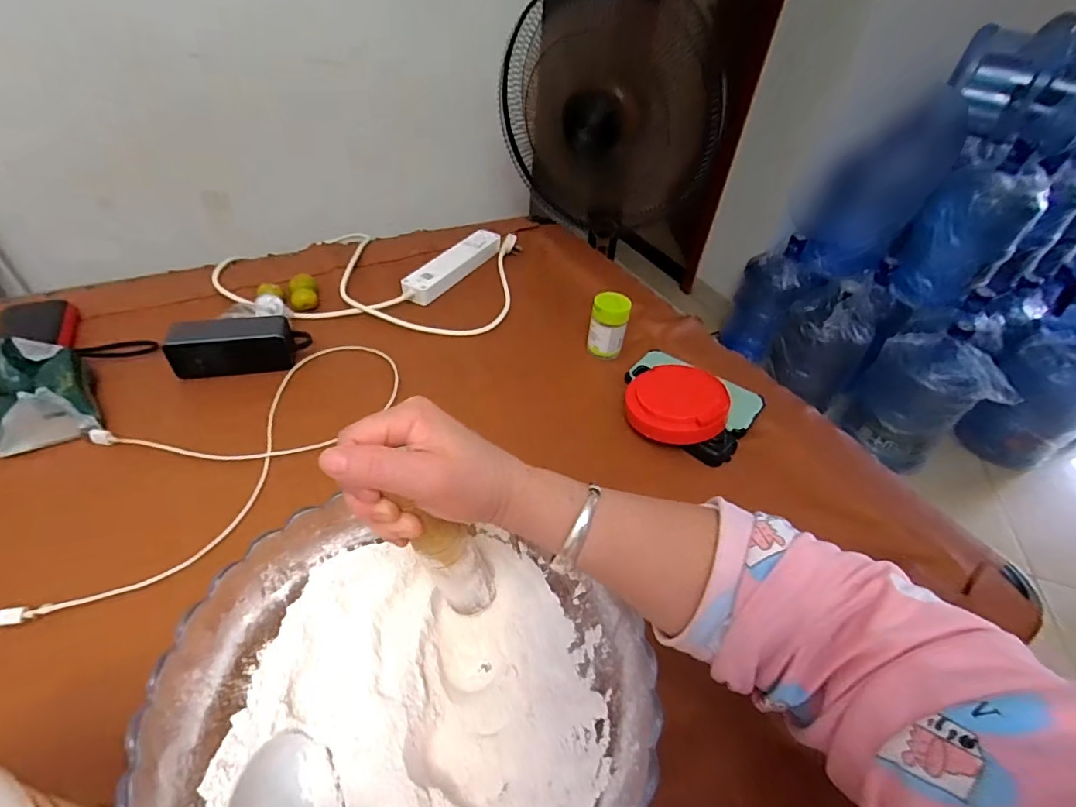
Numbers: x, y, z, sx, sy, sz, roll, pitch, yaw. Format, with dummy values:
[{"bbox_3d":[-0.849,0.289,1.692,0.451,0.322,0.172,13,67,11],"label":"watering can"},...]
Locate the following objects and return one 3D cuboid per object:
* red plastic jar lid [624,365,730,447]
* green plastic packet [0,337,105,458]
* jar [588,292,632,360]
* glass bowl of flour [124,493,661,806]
[{"bbox_3d":[0.164,0.001,0.590,0.118,0.051,0.100,17,44,11],"label":"red plastic jar lid"},{"bbox_3d":[-0.531,-0.015,0.524,0.083,0.069,0.136,-25,52,-29],"label":"green plastic packet"},{"bbox_3d":[0.097,-0.107,0.681,0.043,0.081,0.045,-20,49,-25],"label":"jar"},{"bbox_3d":[-0.081,0.192,0.313,0.281,0.087,0.233,17,44,11],"label":"glass bowl of flour"}]

